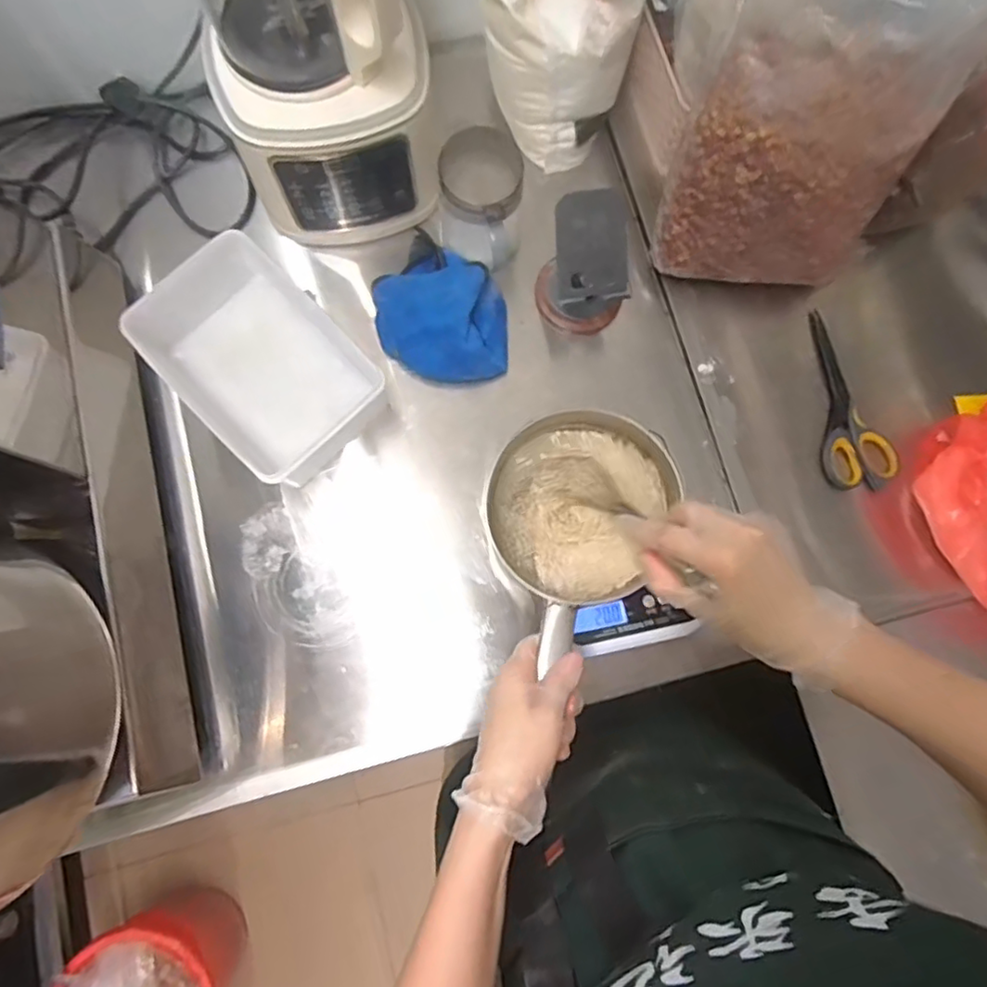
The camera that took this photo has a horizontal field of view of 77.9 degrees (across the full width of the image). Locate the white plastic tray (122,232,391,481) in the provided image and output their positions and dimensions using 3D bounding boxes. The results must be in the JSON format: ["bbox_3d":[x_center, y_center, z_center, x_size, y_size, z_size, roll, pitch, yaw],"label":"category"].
[{"bbox_3d":[-0.220,-0.127,0.602,0.201,0.075,0.159,43,82,6],"label":"white plastic tray"}]

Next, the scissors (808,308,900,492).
[{"bbox_3d":[0.377,-0.101,0.642,0.070,0.020,0.194,-1,80,-2],"label":"scissors"}]

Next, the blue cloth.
[{"bbox_3d":[-0.047,-0.184,0.609,0.147,0.067,0.122,33,81,4],"label":"blue cloth"}]

